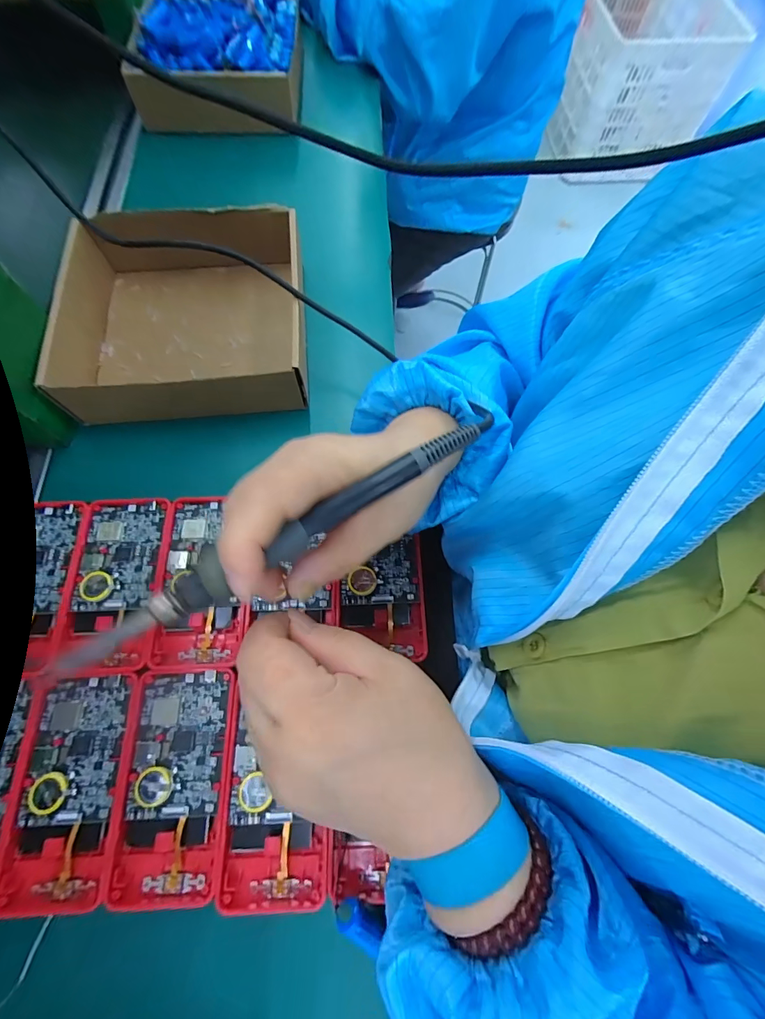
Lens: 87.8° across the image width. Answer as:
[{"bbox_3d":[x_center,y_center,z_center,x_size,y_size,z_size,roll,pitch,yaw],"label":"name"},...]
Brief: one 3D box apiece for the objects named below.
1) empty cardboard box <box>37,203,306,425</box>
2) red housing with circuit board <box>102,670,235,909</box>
[{"bbox_3d":[-0.181,-0.177,0.360,0.206,0.058,0.190,-5,70,-3],"label":"empty cardboard box"},{"bbox_3d":[-0.128,0.165,0.246,0.063,0.008,0.122,-2,70,-2],"label":"red housing with circuit board"}]

